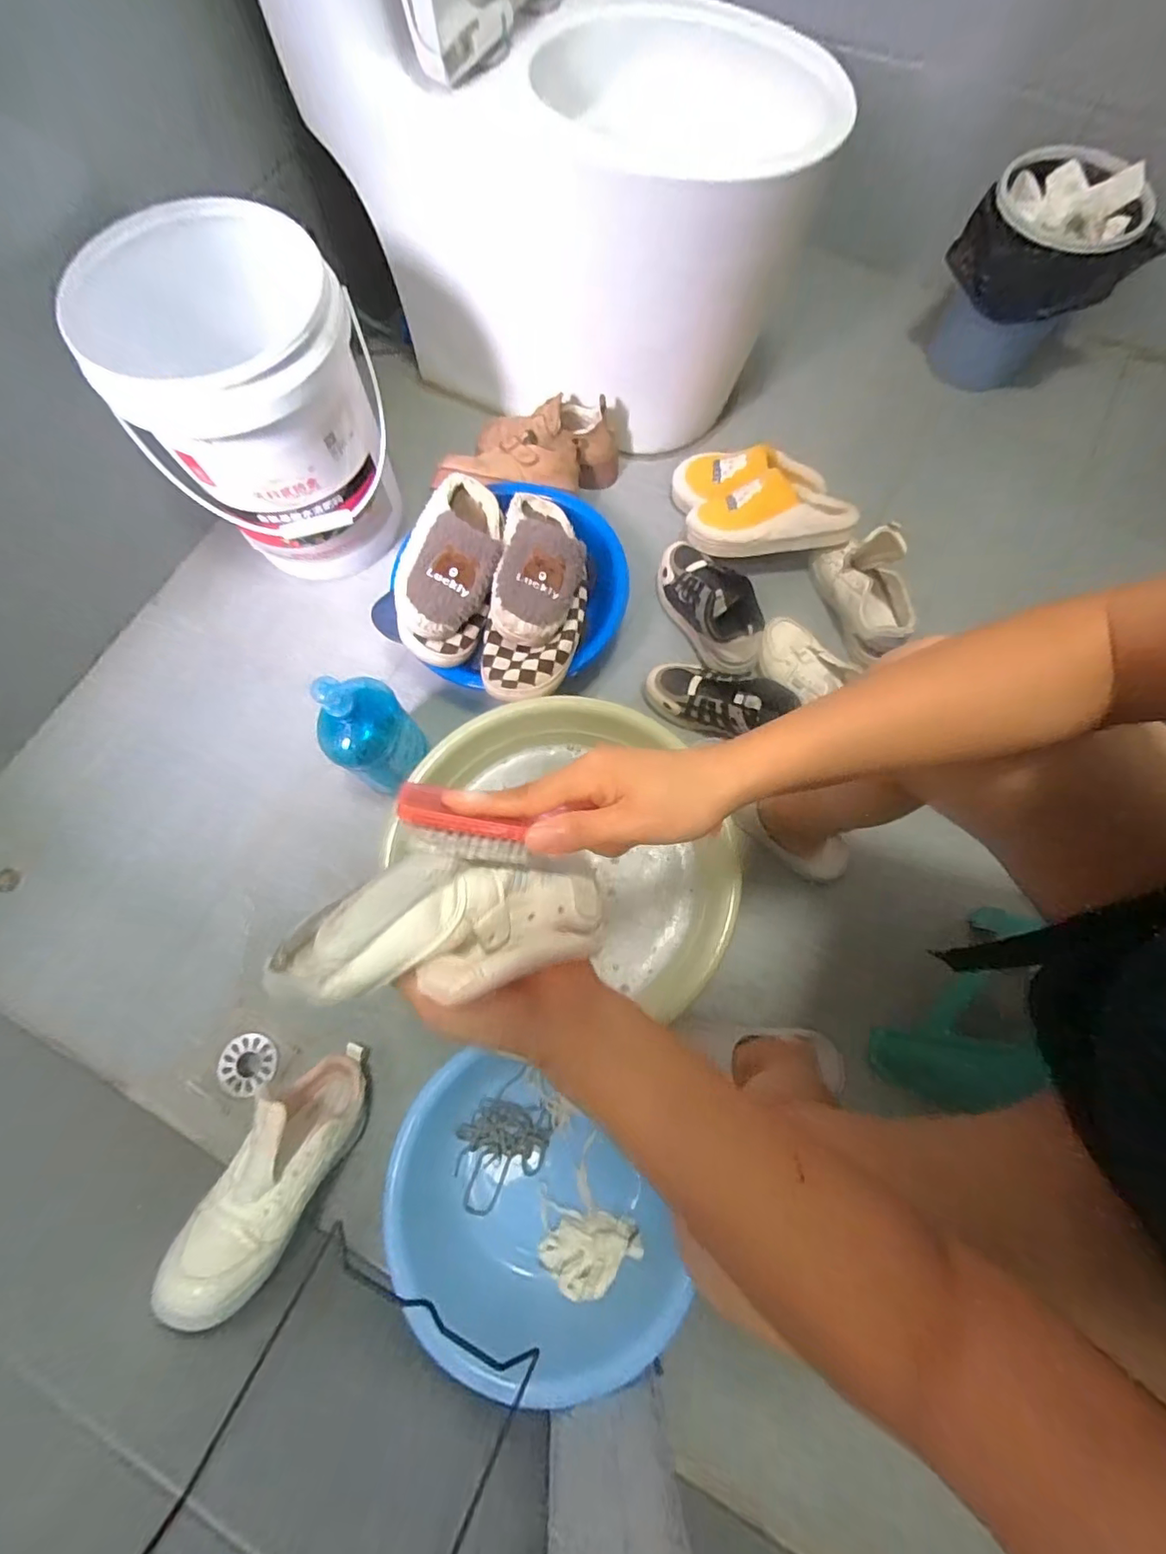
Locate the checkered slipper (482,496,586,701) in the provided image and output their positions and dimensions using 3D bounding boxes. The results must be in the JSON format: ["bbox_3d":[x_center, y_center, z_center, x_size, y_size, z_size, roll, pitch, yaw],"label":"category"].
[{"bbox_3d":[-0.058,-0.257,0.727,0.125,0.071,0.313,10,73,3],"label":"checkered slipper"}]

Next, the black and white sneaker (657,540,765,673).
[{"bbox_3d":[0.194,-0.267,0.837,0.090,0.088,0.229,-27,75,-8],"label":"black and white sneaker"}]

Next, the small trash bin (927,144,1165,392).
[{"bbox_3d":[0.719,-0.806,0.907,0.265,0.261,0.186,15,73,5],"label":"small trash bin"}]

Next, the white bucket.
[{"bbox_3d":[-0.439,-0.500,0.779,0.291,0.357,0.305,0,73,0],"label":"white bucket"}]

